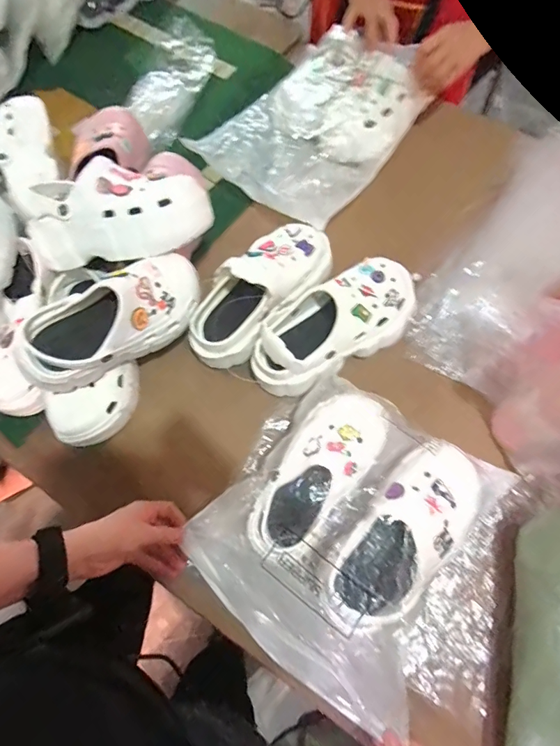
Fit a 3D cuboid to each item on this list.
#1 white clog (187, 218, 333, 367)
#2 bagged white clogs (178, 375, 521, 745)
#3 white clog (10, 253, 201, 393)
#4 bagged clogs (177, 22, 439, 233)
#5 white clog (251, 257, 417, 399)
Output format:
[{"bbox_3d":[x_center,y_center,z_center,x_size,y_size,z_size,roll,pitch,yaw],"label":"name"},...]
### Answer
[{"bbox_3d":[-0.037,-0.132,0.633,0.114,0.104,0.254,39,75,14],"label":"white clog"},{"bbox_3d":[0.082,0.181,0.510,0.279,0.101,0.311,36,74,13],"label":"bagged white clogs"},{"bbox_3d":[-0.210,-0.064,0.556,0.244,0.104,0.082,-38,74,-12],"label":"white clog"},{"bbox_3d":[0.064,-0.429,0.733,0.336,0.089,0.282,-43,75,-13],"label":"bagged clogs"},{"bbox_3d":[0.076,-0.069,0.629,0.260,0.093,0.119,-31,72,-10],"label":"white clog"}]

